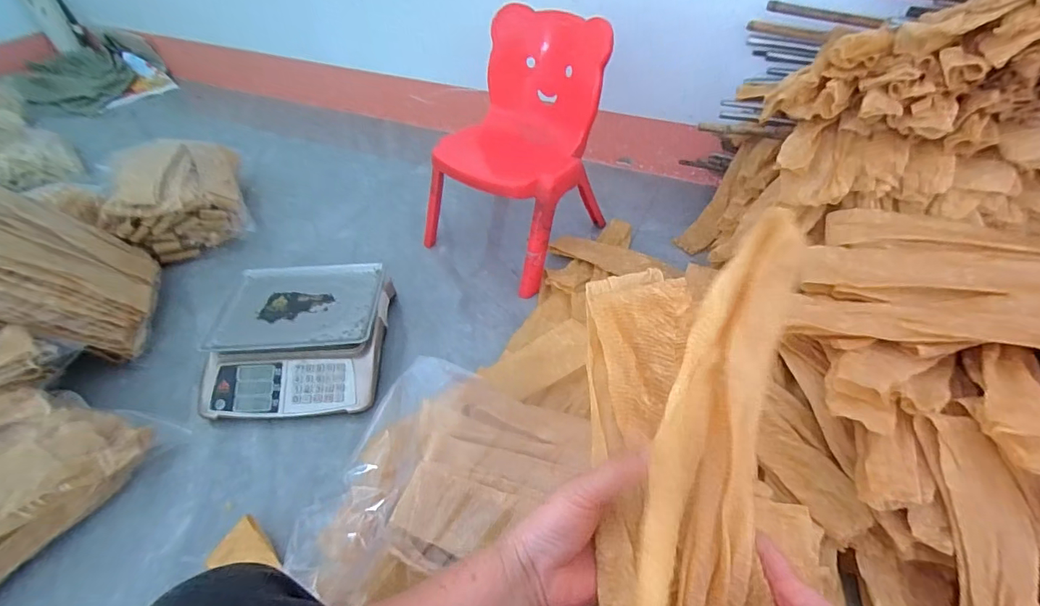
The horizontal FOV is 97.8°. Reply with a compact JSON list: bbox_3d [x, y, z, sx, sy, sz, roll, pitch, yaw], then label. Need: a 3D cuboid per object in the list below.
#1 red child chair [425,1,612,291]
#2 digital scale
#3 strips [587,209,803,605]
[{"bbox_3d":[-0.005,-0.358,1.101,0.357,0.500,0.369,30,54,27],"label":"red child chair"},{"bbox_3d":[-0.464,0.075,0.979,0.333,0.122,0.327,-4,46,-1],"label":"digital scale"},{"bbox_3d":[0.115,0.115,0.271,0.136,0.101,0.380,4,59,6],"label":"strips"}]

